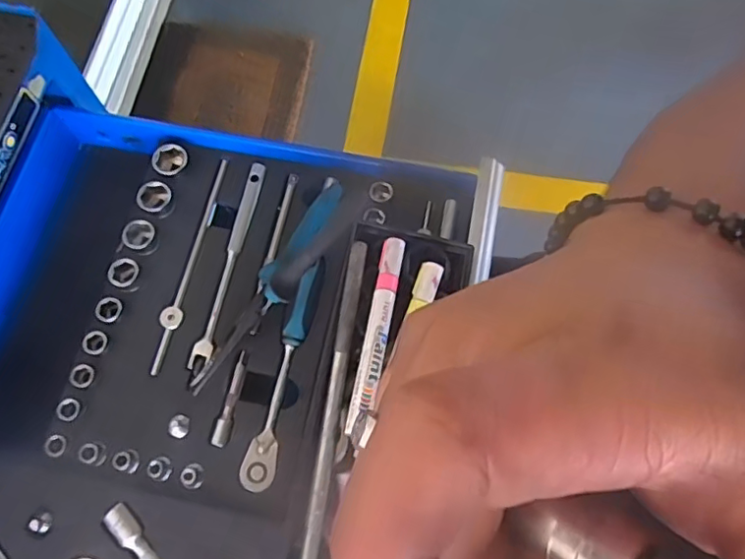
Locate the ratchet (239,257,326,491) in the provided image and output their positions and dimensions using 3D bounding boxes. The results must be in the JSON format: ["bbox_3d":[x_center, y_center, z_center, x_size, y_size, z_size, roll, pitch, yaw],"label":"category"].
[{"bbox_3d":[-0.067,0.069,0.447,0.024,0.019,0.178,13,70,5],"label":"ratchet"}]

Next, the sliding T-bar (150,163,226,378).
[{"bbox_3d":[-0.149,-0.014,0.482,0.016,0.014,0.190,13,70,5],"label":"sliding T-bar"}]

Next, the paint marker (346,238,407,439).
[{"bbox_3d":[0.004,0.033,0.392,0.015,0.012,0.137,10,70,4],"label":"paint marker"}]

